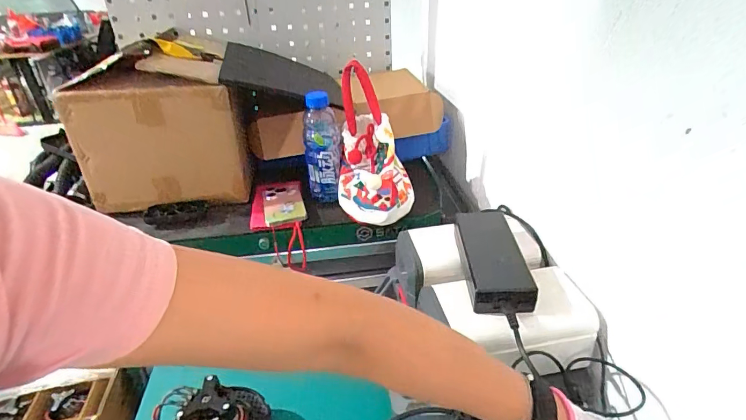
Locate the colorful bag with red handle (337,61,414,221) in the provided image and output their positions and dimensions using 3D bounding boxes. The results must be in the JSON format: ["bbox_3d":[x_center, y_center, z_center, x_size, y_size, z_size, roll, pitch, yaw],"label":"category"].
[{"bbox_3d":[-0.001,-0.116,0.770,0.136,0.228,0.180,-3,30,-1],"label":"colorful bag with red handle"}]

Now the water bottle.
[{"bbox_3d":[-0.096,-0.111,0.796,0.072,0.189,0.077,-5,30,-6],"label":"water bottle"}]

